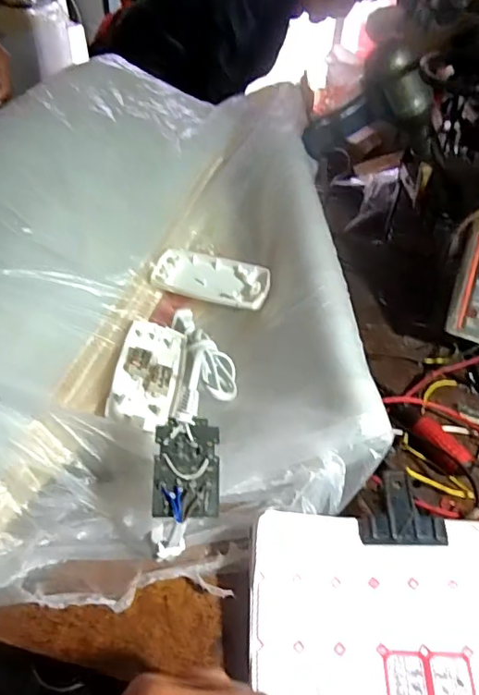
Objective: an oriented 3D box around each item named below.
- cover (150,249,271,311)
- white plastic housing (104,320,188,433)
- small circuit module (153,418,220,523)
[{"bbox_3d":[-0.025,-0.067,0.499,0.108,0.016,0.052,16,61,9],"label":"cover"},{"bbox_3d":[-0.072,0.020,0.431,0.051,0.029,0.099,3,38,-1],"label":"white plastic housing"},{"bbox_3d":[-0.033,0.076,0.332,0.040,0.004,0.059,2,69,-8],"label":"small circuit module"}]

